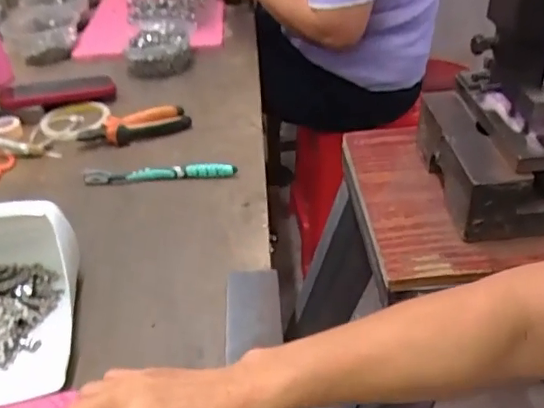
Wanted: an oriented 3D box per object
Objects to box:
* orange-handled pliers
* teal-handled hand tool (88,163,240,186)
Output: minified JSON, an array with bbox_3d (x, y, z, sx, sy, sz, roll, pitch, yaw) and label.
[{"bbox_3d":[-0.189,-0.105,0.768,0.144,0.031,0.044,-13,39,-16],"label":"orange-handled pliers"},{"bbox_3d":[-0.139,-0.041,0.689,0.187,0.022,0.017,-1,37,0],"label":"teal-handled hand tool"}]

